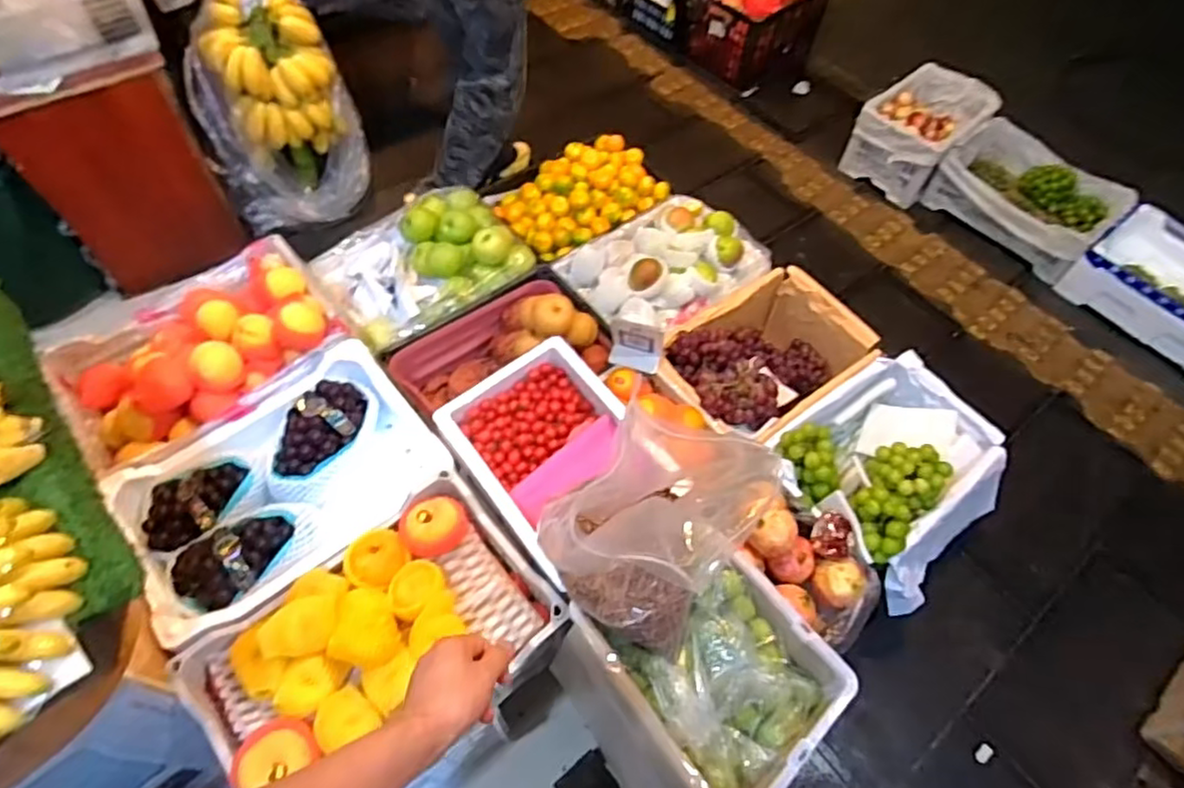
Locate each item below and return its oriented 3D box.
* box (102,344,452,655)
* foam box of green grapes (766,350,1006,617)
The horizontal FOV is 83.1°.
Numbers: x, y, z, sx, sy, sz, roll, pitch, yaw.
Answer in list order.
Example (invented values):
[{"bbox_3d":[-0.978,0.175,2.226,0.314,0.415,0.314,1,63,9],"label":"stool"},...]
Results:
[{"bbox_3d":[-0.561,0.183,1.252,0.524,0.183,0.383,-29,62,-18],"label":"box"},{"bbox_3d":[0.647,0.160,1.436,0.534,0.220,0.409,-37,65,-22],"label":"foam box of green grapes"}]

